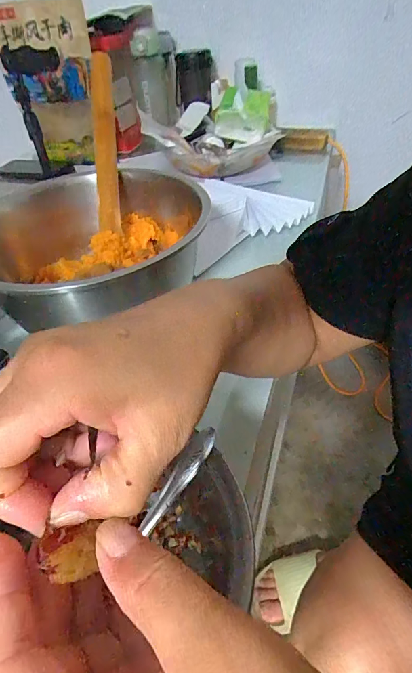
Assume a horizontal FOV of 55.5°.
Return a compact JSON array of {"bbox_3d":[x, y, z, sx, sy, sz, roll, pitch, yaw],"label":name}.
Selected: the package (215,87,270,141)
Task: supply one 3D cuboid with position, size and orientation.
[{"bbox_3d":[0.071,-0.414,0.729,0.094,0.066,0.090,6,44,14],"label":"package"}]

